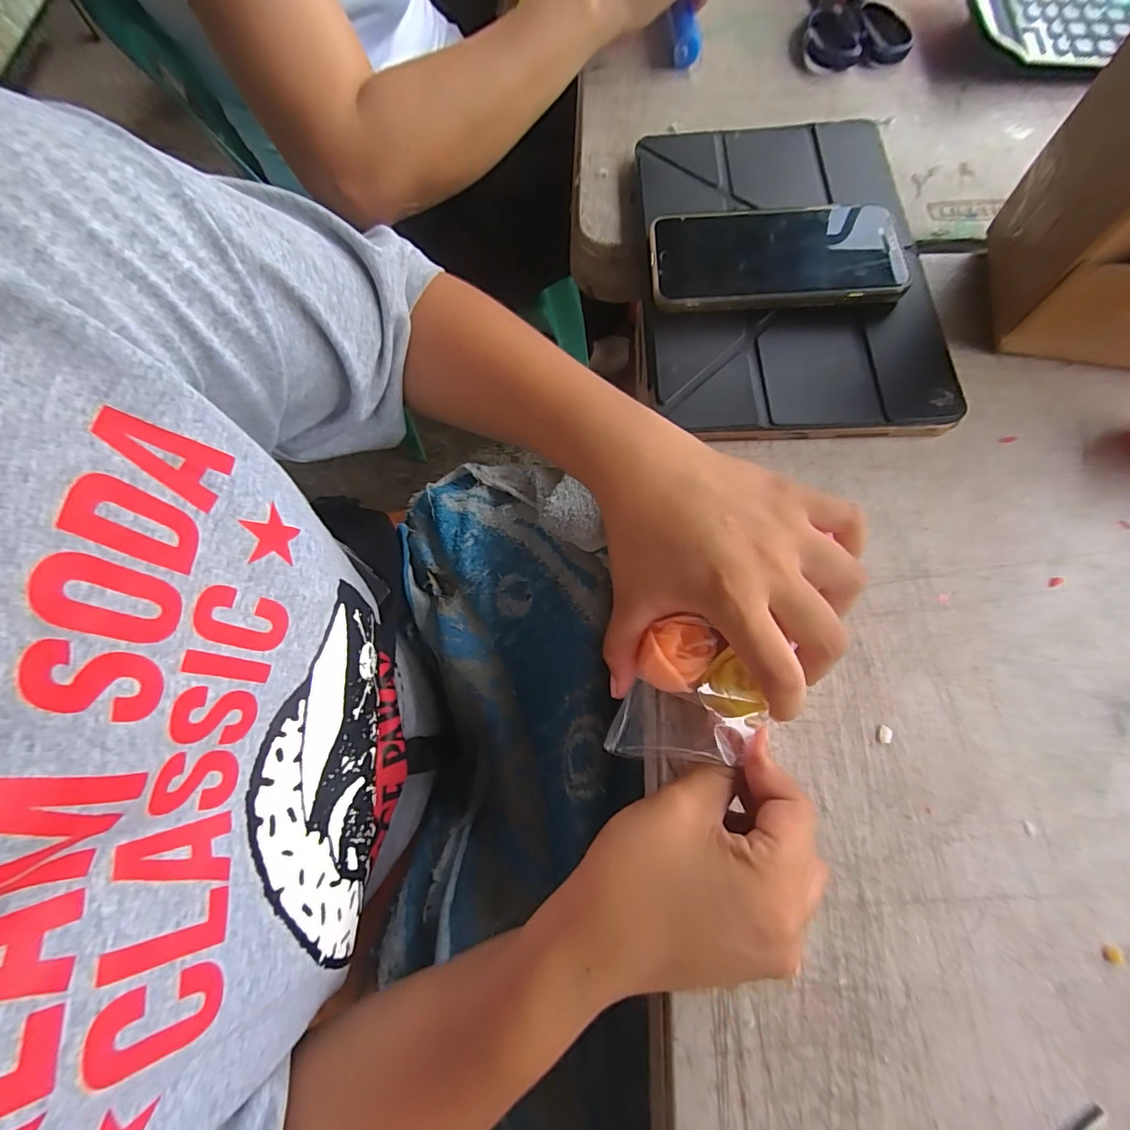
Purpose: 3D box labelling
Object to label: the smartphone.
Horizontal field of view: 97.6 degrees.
[{"bbox_3d":[0.140,-0.206,0.331,0.163,0.009,0.084,2,70,4],"label":"smartphone"}]

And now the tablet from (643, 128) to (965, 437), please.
[{"bbox_3d":[0.147,-0.208,0.344,0.184,0.018,0.279,0,71,2],"label":"tablet"}]

